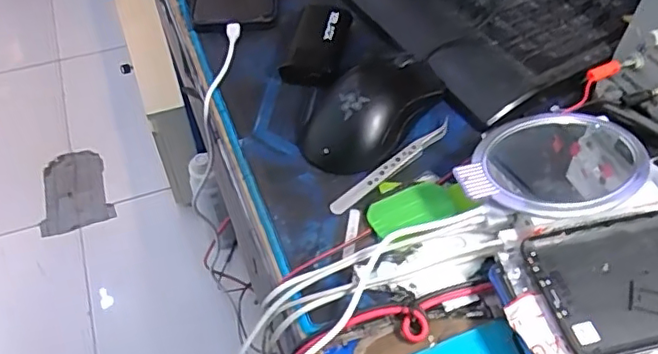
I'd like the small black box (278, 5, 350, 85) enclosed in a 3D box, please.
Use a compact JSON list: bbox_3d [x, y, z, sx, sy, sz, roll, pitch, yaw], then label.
[{"bbox_3d":[-0.009,-0.116,0.498,0.045,0.022,0.091,10,51,9],"label":"small black box"}]

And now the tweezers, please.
[{"bbox_3d":[0.047,-0.009,0.419,0.116,0.006,0.013,-33,57,-24],"label":"tweezers"}]

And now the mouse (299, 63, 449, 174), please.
[{"bbox_3d":[0.032,-0.054,0.441,0.063,0.037,0.116,31,57,23],"label":"mouse"}]

